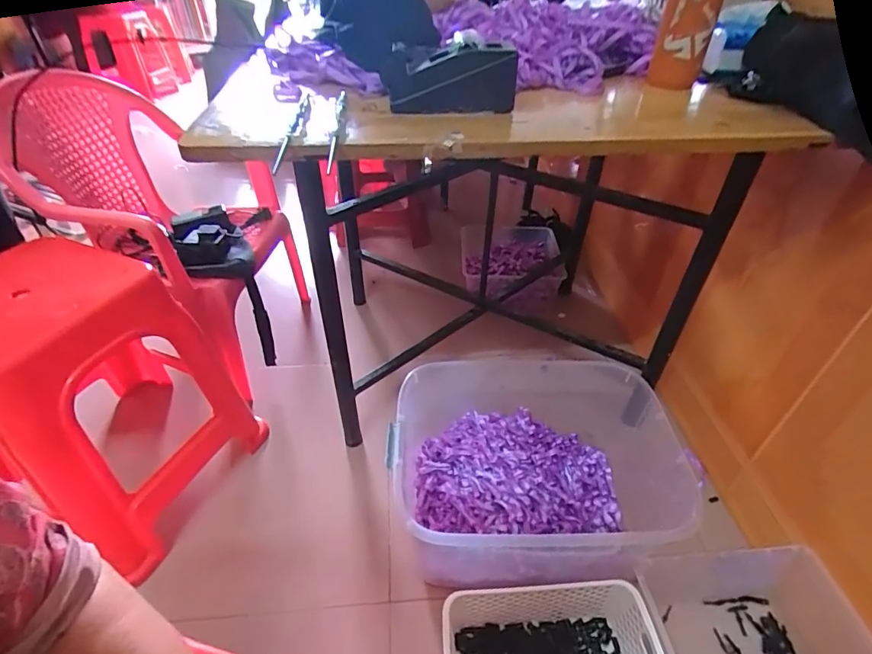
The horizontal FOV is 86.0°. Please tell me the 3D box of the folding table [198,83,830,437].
[{"bbox_3d":[0.076,-0.176,1.009,0.762,0.712,0.749,-5,41,-6],"label":"folding table"}]

